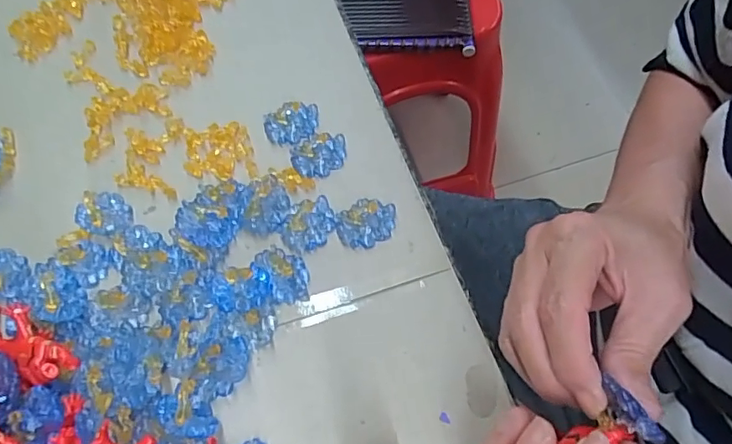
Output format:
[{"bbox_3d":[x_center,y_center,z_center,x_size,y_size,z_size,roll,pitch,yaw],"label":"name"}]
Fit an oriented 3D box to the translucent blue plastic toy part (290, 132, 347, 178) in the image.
[{"bbox_3d":[-0.032,-0.046,0.354,0.036,0.005,0.031,-8,64,-3],"label":"translucent blue plastic toy part"}]

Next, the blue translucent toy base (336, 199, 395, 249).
[{"bbox_3d":[0.000,0.000,0.332,0.038,0.008,0.029,-28,67,-12],"label":"blue translucent toy base"}]

